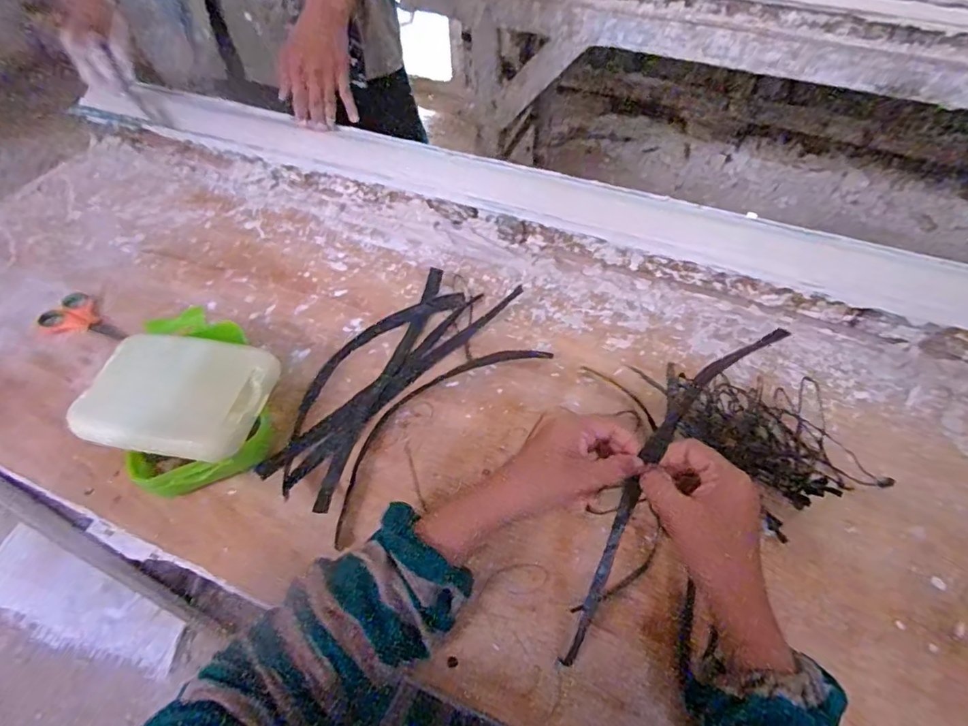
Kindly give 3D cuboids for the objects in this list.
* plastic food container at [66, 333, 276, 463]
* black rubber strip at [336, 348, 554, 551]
[{"bbox_3d":[-0.270,0.026,0.479,0.149,0.031,0.110,5,52,6],"label":"plastic food container"},{"bbox_3d":[-0.053,0.050,0.525,0.084,0.014,0.277,36,62,25],"label":"black rubber strip"}]

